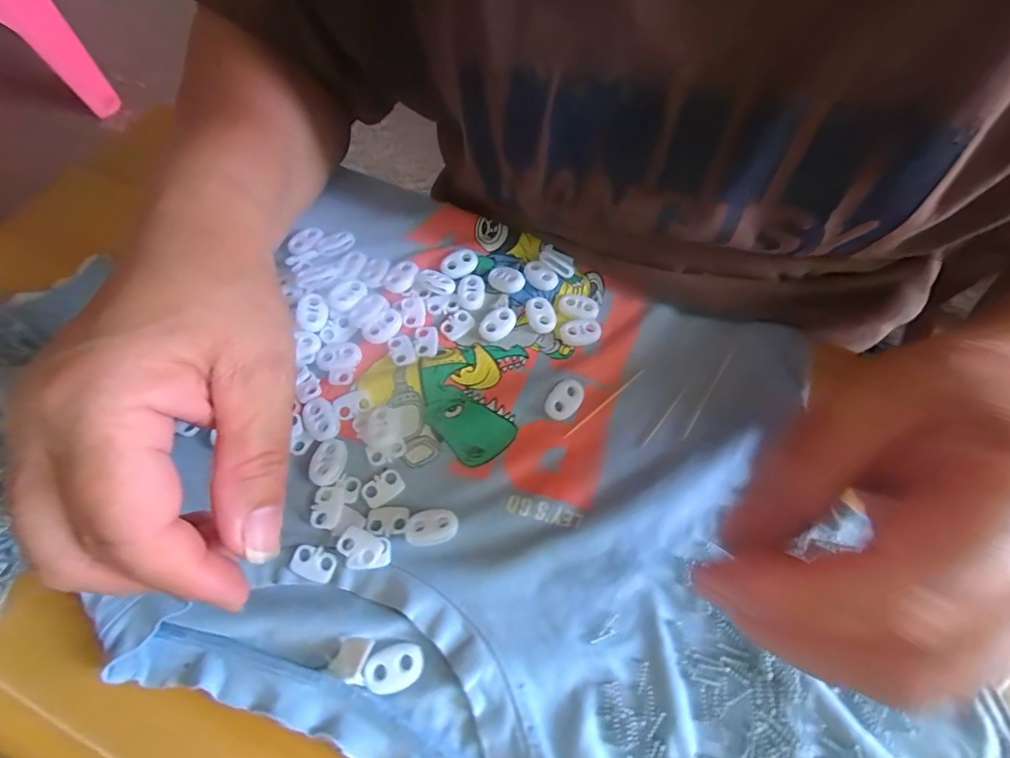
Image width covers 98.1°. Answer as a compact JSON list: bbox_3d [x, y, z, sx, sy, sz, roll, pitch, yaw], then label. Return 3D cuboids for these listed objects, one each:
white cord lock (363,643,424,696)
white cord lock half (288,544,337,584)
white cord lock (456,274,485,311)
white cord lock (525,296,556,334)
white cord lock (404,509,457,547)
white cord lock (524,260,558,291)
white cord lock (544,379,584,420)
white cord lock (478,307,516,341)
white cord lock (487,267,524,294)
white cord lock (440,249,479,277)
[{"bbox_3d":[-0.043,0.112,0.169,0.023,0.004,0.015,-17,66,-10],"label":"white cord lock"},{"bbox_3d":[-0.081,0.078,0.185,0.018,0.004,0.013,21,65,8],"label":"white cord lock half"},{"bbox_3d":[-0.019,-0.050,0.246,0.015,0.004,0.022,3,64,0],"label":"white cord lock"},{"bbox_3d":[0.020,-0.036,0.241,0.013,0.005,0.021,-23,67,-12],"label":"white cord lock"},{"bbox_3d":[-0.032,0.065,0.191,0.022,0.007,0.014,-9,64,-6],"label":"white cord lock"},{"bbox_3d":[0.020,-0.060,0.252,0.022,0.004,0.014,42,70,17],"label":"white cord lock"},{"bbox_3d":[0.030,0.010,0.219,0.015,0.007,0.022,33,67,13],"label":"white cord lock"},{"bbox_3d":[-0.004,-0.030,0.238,0.021,0.005,0.014,-40,71,-19],"label":"white cord lock"},{"bbox_3d":[0.000,-0.057,0.248,0.021,0.009,0.013,32,67,13],"label":"white cord lock"},{"bbox_3d":[-0.026,-0.067,0.254,0.023,0.005,0.013,-27,68,-14],"label":"white cord lock"}]

